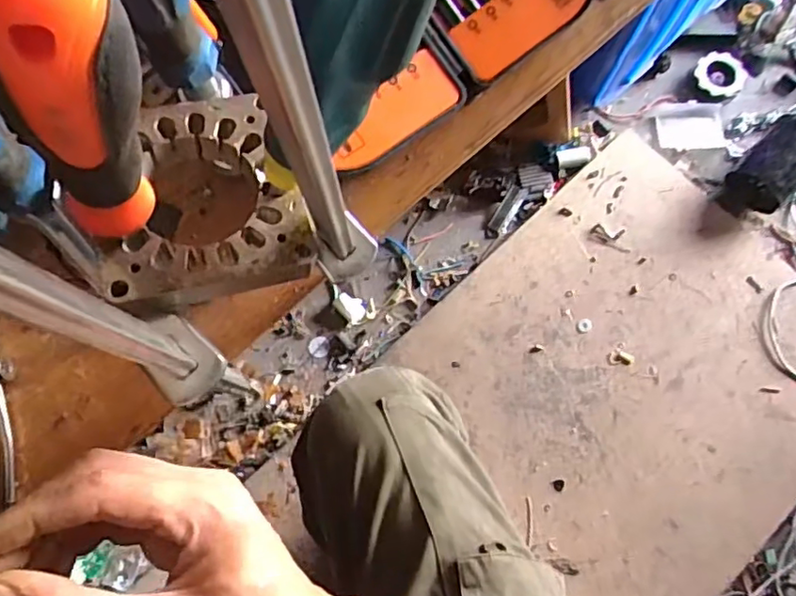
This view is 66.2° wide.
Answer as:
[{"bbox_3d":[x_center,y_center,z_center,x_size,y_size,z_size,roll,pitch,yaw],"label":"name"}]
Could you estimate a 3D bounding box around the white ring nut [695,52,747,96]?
[{"bbox_3d":[0.601,-0.418,1.135,0.103,0.019,0.090,-10,73,-1],"label":"white ring nut"}]

